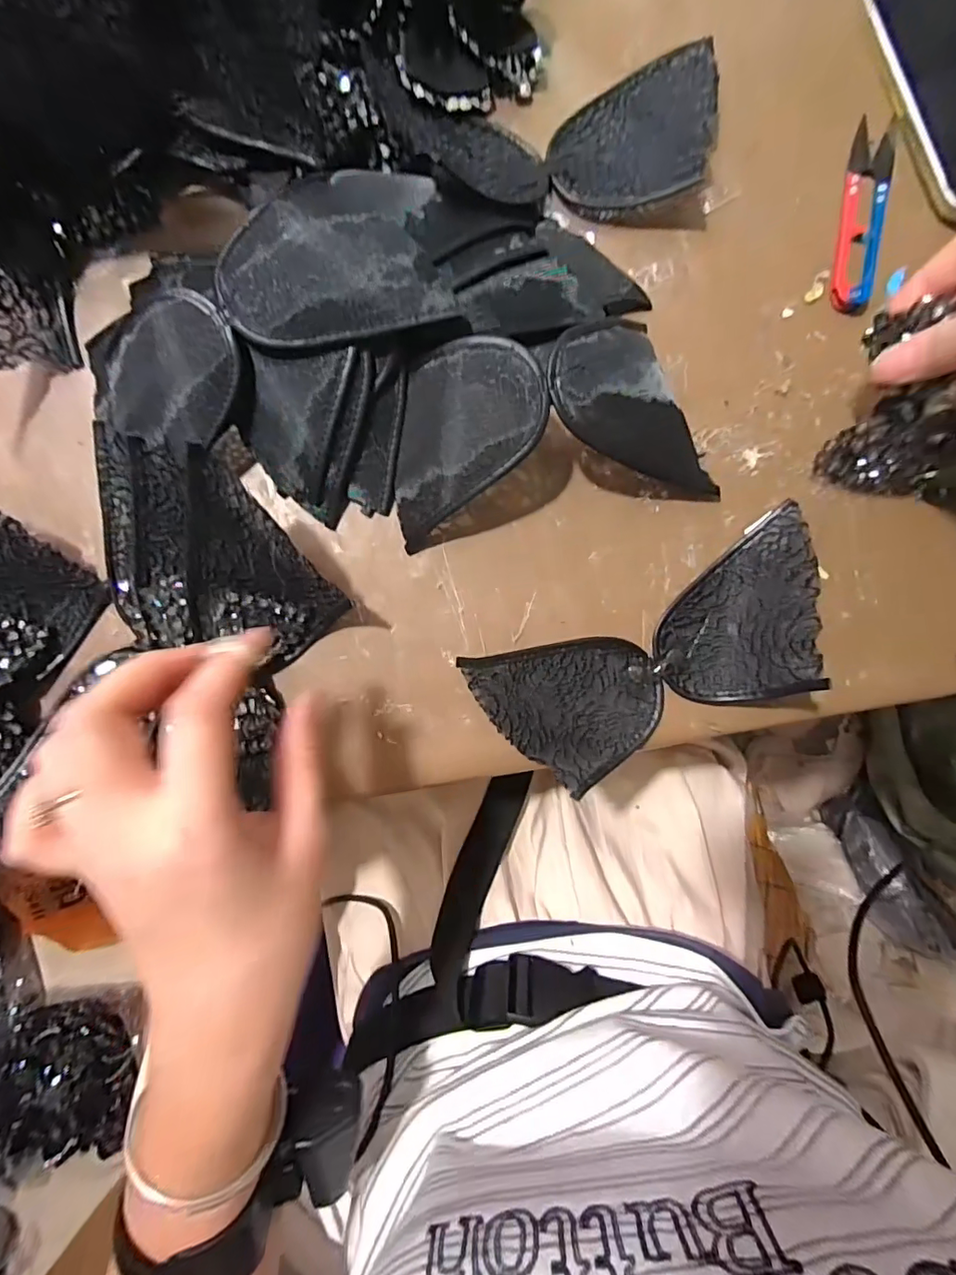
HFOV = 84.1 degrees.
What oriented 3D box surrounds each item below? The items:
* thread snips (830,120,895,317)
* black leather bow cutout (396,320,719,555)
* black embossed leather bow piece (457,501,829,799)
[{"bbox_3d":[0.228,-0.250,0.314,0.025,0.006,0.114,10,89,-1],"label":"thread snips"},{"bbox_3d":[0.039,-0.119,0.290,0.182,0.049,0.104,-11,90,-1],"label":"black leather bow cutout"},{"bbox_3d":[0.100,0.014,0.294,0.196,0.041,0.089,-25,90,-1],"label":"black embossed leather bow piece"}]

